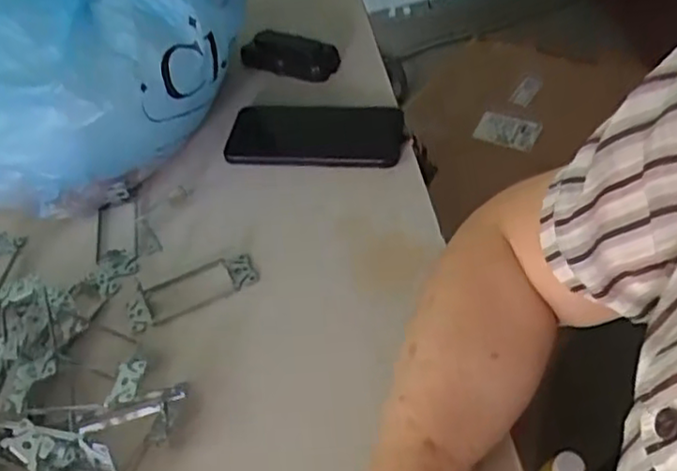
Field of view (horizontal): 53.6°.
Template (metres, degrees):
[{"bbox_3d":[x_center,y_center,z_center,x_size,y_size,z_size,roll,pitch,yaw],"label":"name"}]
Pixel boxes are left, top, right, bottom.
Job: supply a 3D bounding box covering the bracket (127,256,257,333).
[{"bbox_3d":[-0.120,0.039,0.540,0.104,0.017,0.043,-21,49,-13],"label":"bracket"}]

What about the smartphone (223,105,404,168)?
[{"bbox_3d":[-0.026,-0.098,0.654,0.170,0.015,0.090,3,48,9],"label":"smartphone"}]

